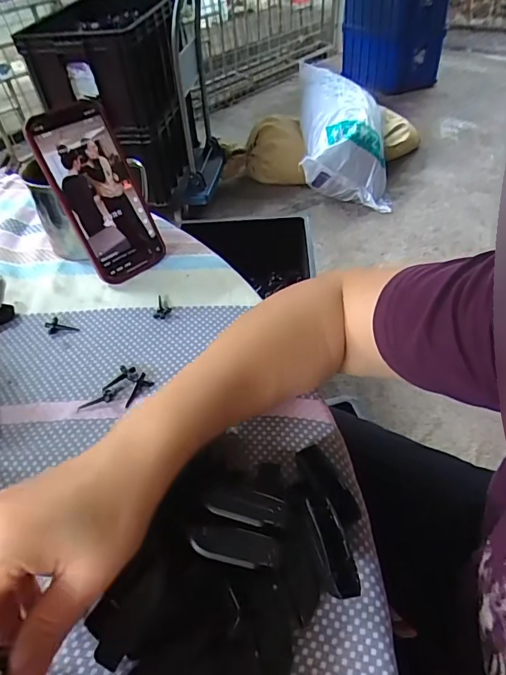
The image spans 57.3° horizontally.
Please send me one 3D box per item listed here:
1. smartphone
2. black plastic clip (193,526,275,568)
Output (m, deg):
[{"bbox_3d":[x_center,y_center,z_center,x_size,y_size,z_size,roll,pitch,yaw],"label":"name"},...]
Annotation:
[{"bbox_3d":[-0.145,-0.135,0.443,0.072,0.156,0.015,-35,26,-27],"label":"smartphone"},{"bbox_3d":[-0.013,0.114,0.256,0.051,0.008,0.018,12,68,4],"label":"black plastic clip"}]

